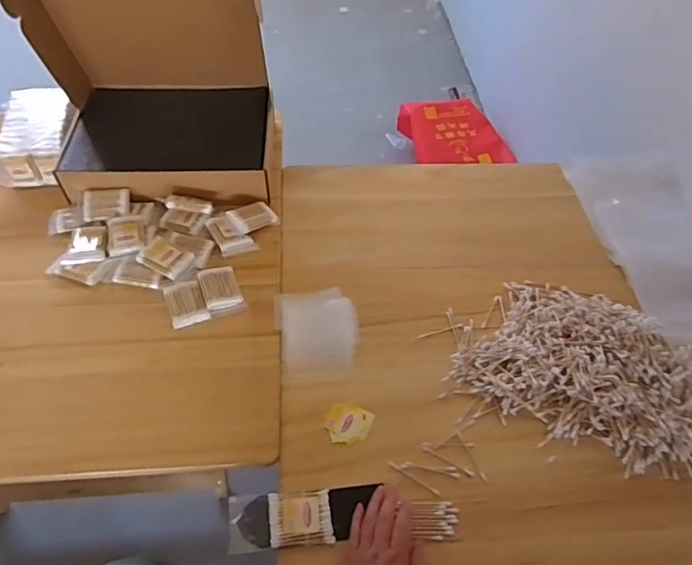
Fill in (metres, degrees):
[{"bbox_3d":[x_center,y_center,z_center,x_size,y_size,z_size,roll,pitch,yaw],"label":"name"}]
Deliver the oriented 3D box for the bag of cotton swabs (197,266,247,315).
[{"bbox_3d":[-0.198,0.011,0.813,0.058,0.012,0.084,-15,55,-15],"label":"bag of cotton swabs"}]

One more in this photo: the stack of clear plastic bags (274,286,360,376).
[{"bbox_3d":[-0.043,0.075,0.797,0.123,0.010,0.150,-6,53,-9],"label":"stack of clear plastic bags"}]

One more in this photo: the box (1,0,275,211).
[{"bbox_3d":[-0.322,-0.328,0.860,0.374,0.336,0.233,2,52,-3],"label":"box"}]

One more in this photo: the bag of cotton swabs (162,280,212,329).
[{"bbox_3d":[-0.250,0.031,0.797,0.055,0.009,0.080,-18,56,-17],"label":"bag of cotton swabs"}]

